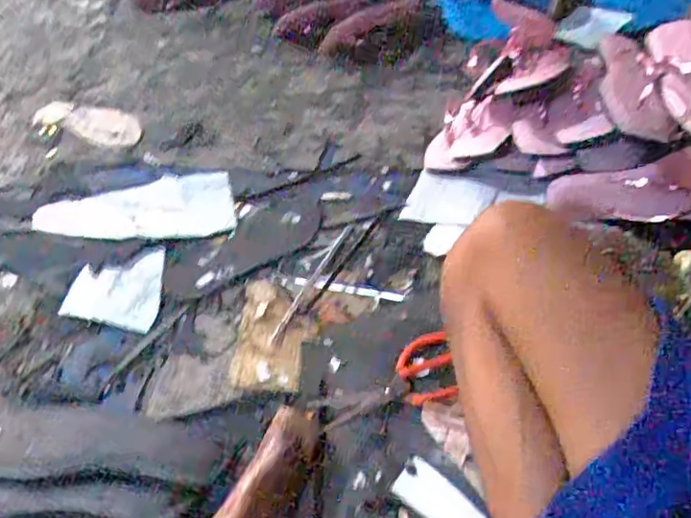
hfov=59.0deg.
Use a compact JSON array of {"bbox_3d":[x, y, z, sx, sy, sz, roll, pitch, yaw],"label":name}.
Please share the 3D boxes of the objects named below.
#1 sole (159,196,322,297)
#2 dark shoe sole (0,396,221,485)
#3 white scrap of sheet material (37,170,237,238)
[{"bbox_3d":[-0.144,-0.031,0.864,0.256,0.019,0.103,-29,55,-22],"label":"sole"},{"bbox_3d":[-0.252,0.194,0.625,0.260,0.018,0.096,7,28,4],"label":"dark shoe sole"},{"bbox_3d":[-0.308,-0.076,0.901,0.275,0.021,0.113,-9,50,-7],"label":"white scrap of sheet material"}]

